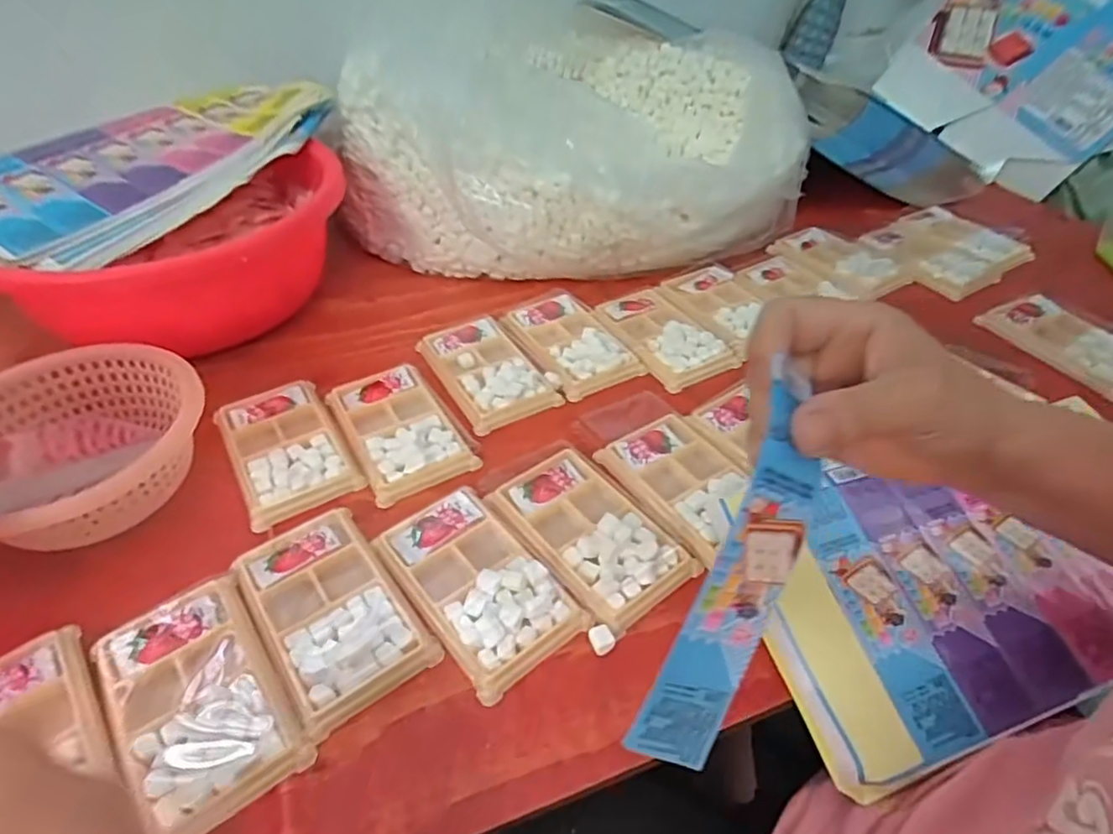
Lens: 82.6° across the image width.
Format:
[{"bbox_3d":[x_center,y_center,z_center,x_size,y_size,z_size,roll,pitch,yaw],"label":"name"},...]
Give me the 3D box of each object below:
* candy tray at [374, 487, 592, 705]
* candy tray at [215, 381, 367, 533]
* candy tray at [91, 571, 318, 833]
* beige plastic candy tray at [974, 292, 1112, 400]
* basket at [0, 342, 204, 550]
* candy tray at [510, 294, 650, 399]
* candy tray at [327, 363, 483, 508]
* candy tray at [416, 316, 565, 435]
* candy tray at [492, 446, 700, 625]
[{"bbox_3d":[-0.051,0.101,0.401,0.077,0.012,0.133,-29,50,-27],"label":"candy tray"},{"bbox_3d":[-0.209,0.022,0.490,0.078,0.012,0.130,-23,47,-23],"label":"candy tray"},{"bbox_3d":[-0.198,0.152,0.348,0.079,0.010,0.138,-28,50,-27],"label":"candy tray"},{"bbox_3d":[0.465,-0.071,0.572,0.070,0.014,0.135,-16,45,-16],"label":"beige plastic candy tray"},{"bbox_3d":[-0.337,0.017,0.439,0.150,0.075,0.166,24,48,24],"label":"basket"},{"bbox_3d":[0.014,-0.079,0.588,0.078,0.013,0.136,-20,46,-20],"label":"candy tray"},{"bbox_3d":[-0.125,0.005,0.505,0.079,0.018,0.131,-22,47,-21],"label":"candy tray"},{"bbox_3d":[-0.062,-0.047,0.562,0.083,0.019,0.136,-22,47,-22],"label":"candy tray"},{"bbox_3d":[0.022,0.073,0.428,0.080,0.013,0.131,-29,50,-27],"label":"candy tray"}]

